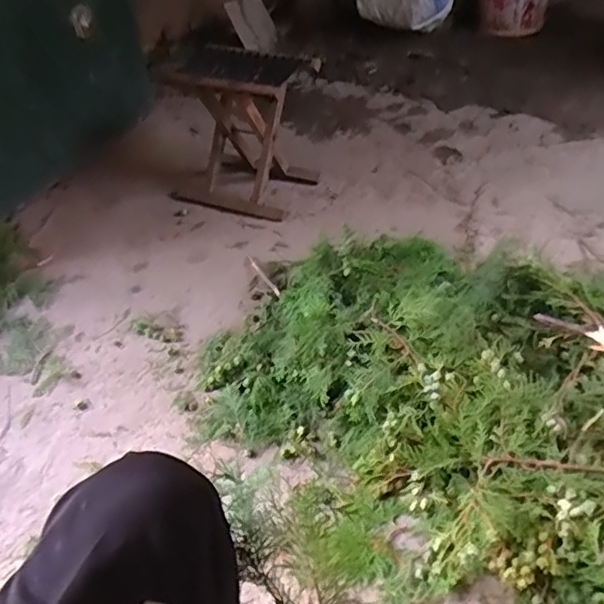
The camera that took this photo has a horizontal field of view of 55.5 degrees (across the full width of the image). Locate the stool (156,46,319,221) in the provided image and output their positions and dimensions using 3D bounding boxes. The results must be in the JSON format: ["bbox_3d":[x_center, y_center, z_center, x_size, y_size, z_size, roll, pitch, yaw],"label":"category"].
[{"bbox_3d":[-0.159,-0.409,1.408,0.337,0.334,0.218,5,45,12],"label":"stool"}]

